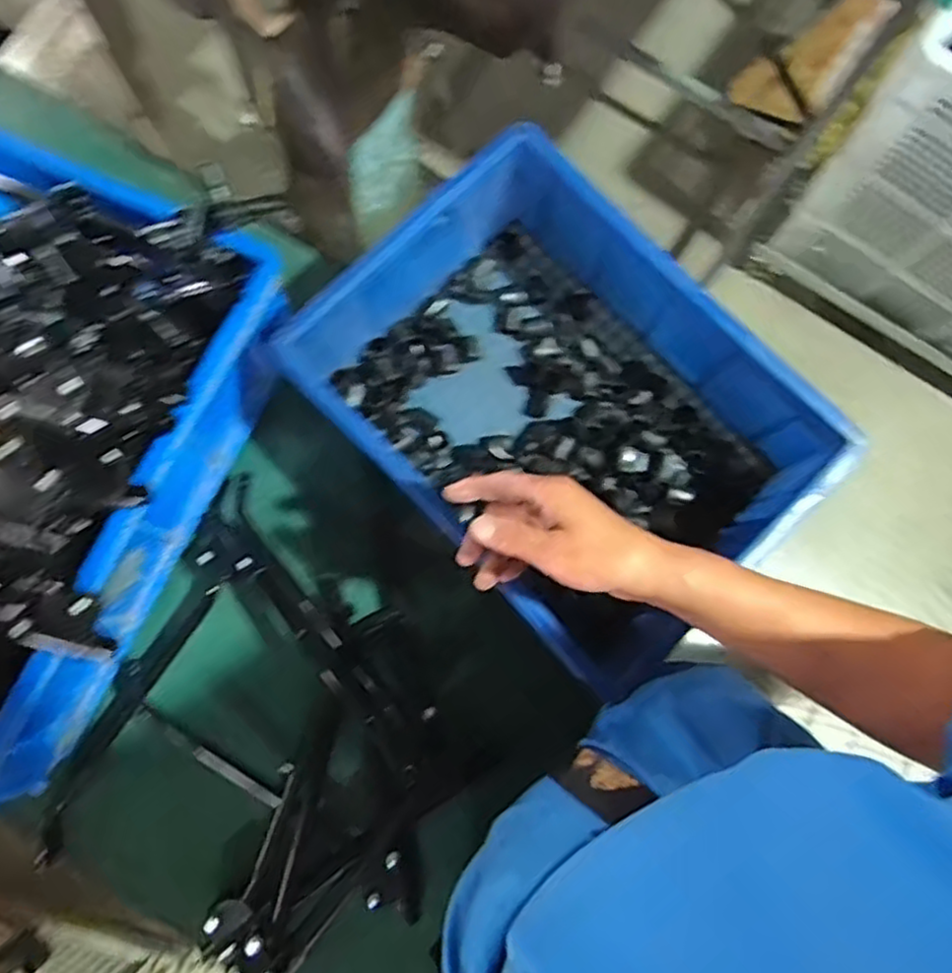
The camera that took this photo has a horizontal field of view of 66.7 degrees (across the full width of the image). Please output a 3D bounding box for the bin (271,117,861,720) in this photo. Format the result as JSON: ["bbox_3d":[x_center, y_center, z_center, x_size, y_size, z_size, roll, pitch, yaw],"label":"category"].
[{"bbox_3d":[0.069,-0.070,0.664,0.293,0.151,0.400,-42,83,-8],"label":"bin"}]

